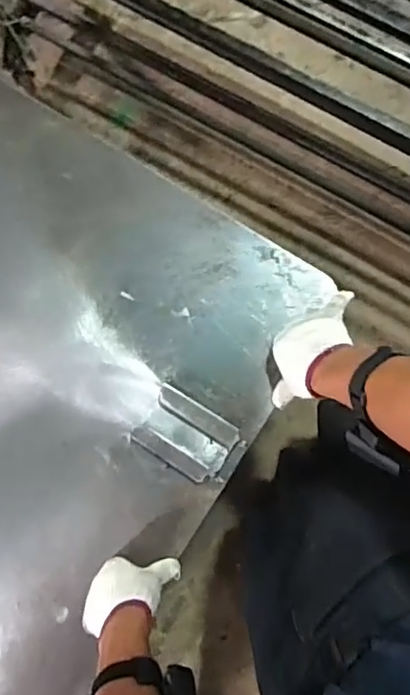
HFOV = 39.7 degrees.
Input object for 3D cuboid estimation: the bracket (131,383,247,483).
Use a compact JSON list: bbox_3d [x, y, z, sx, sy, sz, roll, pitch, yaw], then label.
[{"bbox_3d":[-0.019,0.122,0.758,0.133,0.028,0.091,33,92,5],"label":"bracket"}]

